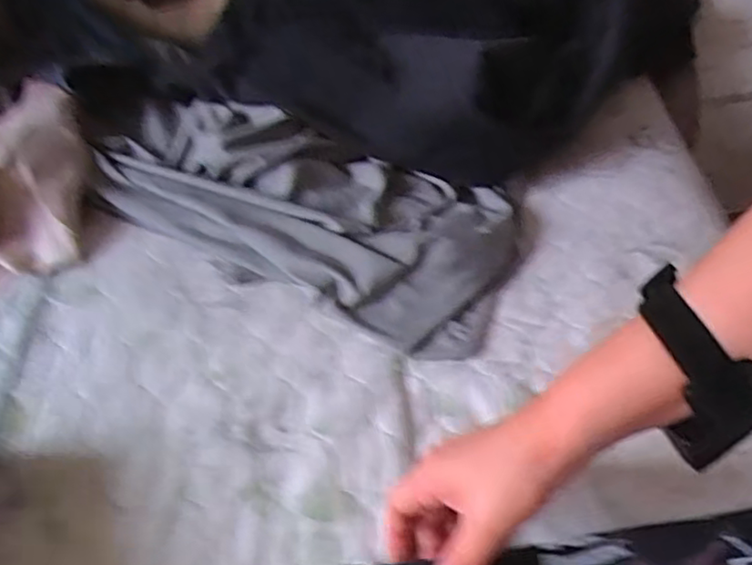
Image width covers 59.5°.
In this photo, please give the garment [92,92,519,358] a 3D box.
[{"bbox_3d":[-0.075,-0.073,0.566,0.381,0.055,0.198,14,53,9],"label":"garment"}]

